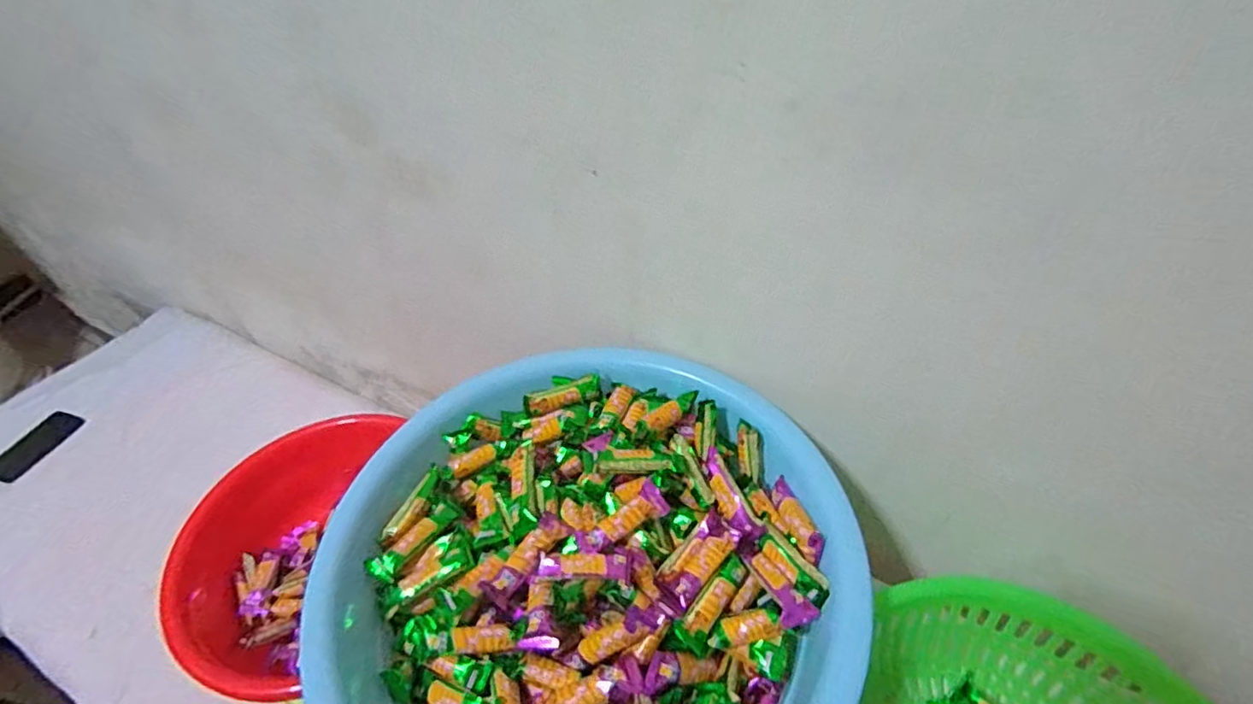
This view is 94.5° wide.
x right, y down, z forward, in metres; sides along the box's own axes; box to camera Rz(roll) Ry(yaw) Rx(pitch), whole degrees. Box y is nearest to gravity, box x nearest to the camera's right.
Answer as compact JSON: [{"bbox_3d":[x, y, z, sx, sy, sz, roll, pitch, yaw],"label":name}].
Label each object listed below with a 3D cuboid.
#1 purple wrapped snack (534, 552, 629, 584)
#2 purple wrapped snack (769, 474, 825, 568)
[{"bbox_3d":[-0.038,0.187,0.504,0.079,0.021,0.019,-1,46,4],"label":"purple wrapped snack"},{"bbox_3d":[0.153,0.152,0.530,0.023,0.022,0.087,-10,30,-5],"label":"purple wrapped snack"}]

